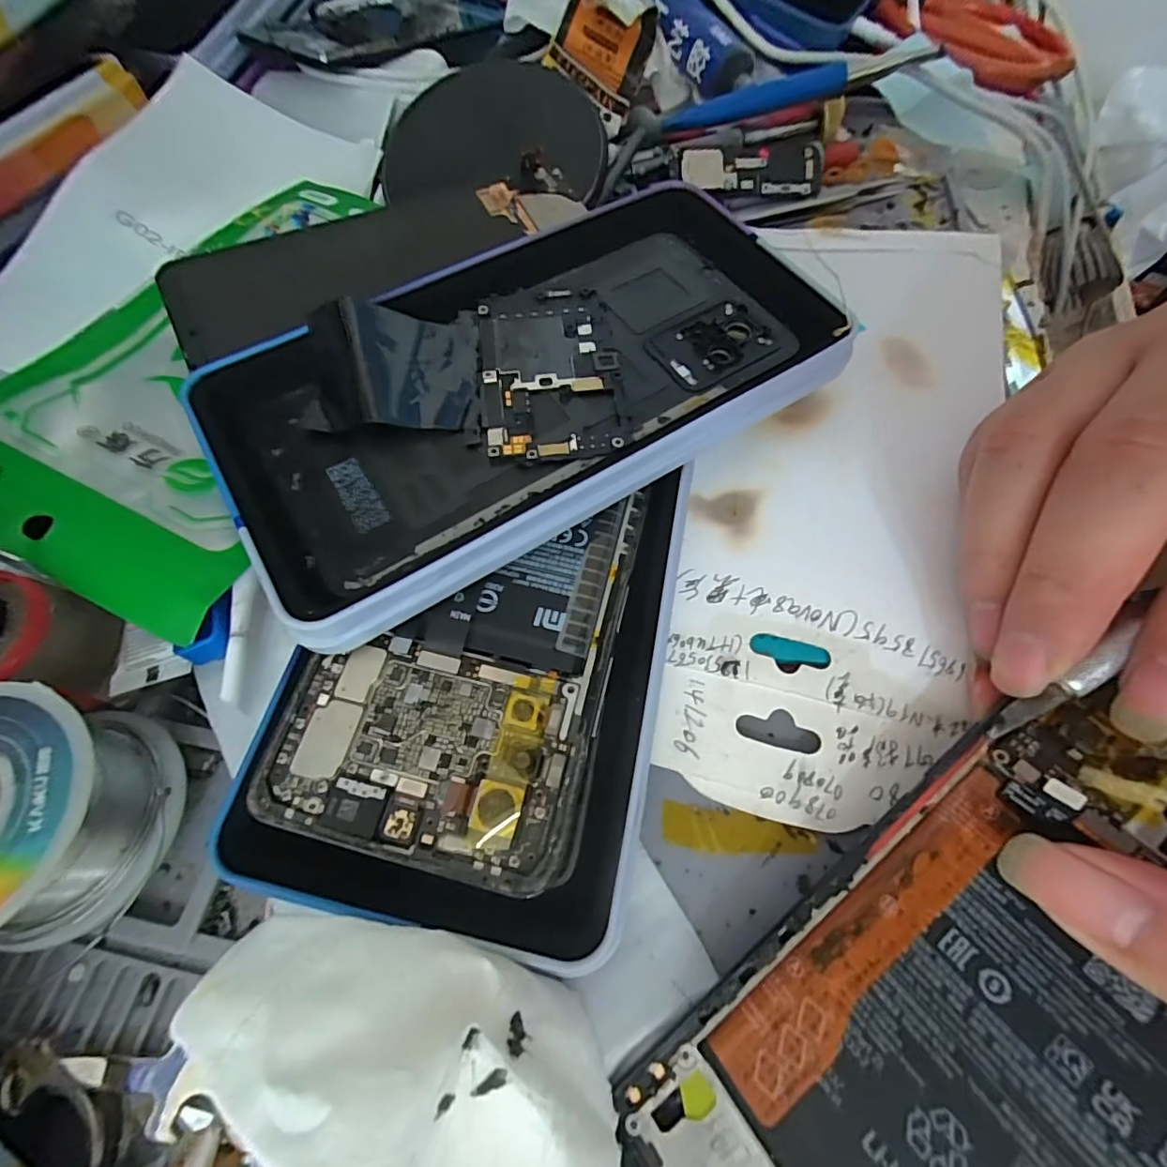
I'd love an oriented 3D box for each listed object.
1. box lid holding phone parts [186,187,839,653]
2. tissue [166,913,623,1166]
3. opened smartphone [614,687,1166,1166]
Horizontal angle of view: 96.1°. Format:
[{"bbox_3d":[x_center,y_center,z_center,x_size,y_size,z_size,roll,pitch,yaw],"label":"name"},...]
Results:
[{"bbox_3d":[-0.015,-0.064,0.164,0.183,0.022,0.099,-31,66,-13],"label":"box lid holding phone parts"},{"bbox_3d":[-0.024,0.091,0.087,0.088,0.035,0.048,41,69,-6],"label":"tissue"},{"bbox_3d":[0.086,0.082,0.103,0.159,0.005,0.074,-37,56,-10],"label":"opened smartphone"}]

